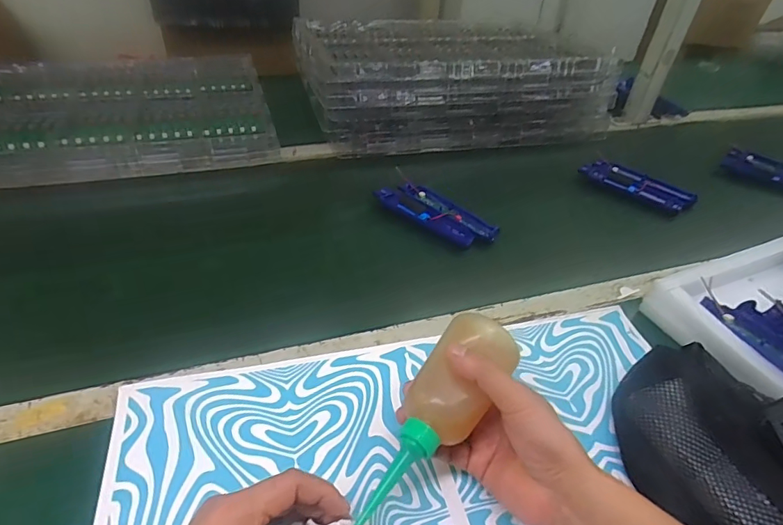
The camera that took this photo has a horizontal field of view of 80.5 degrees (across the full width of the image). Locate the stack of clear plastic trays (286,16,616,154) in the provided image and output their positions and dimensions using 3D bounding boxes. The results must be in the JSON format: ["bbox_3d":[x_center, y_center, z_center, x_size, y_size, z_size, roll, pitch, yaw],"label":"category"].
[{"bbox_3d":[0.103,-0.407,0.971,0.574,0.145,0.421,-9,42,-16],"label":"stack of clear plastic trays"}]

